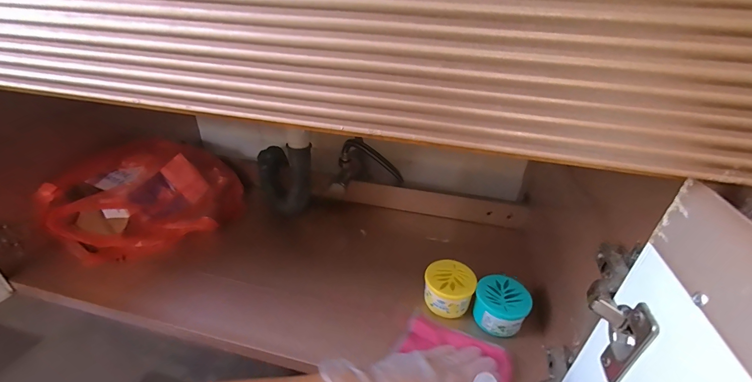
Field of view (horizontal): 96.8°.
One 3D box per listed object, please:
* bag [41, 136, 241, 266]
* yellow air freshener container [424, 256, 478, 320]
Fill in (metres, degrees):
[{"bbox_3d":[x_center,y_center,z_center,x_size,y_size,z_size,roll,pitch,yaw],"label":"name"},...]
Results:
[{"bbox_3d":[-0.365,0.002,0.555,0.167,0.129,0.280,21,36,27],"label":"bag"},{"bbox_3d":[0.097,0.133,0.449,0.062,0.047,0.068,2,31,-1],"label":"yellow air freshener container"}]

